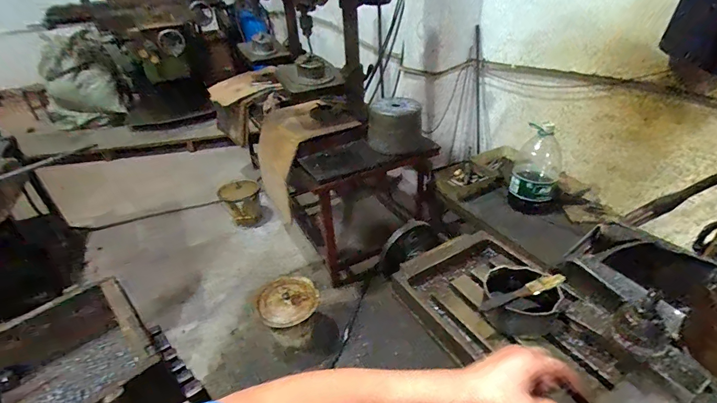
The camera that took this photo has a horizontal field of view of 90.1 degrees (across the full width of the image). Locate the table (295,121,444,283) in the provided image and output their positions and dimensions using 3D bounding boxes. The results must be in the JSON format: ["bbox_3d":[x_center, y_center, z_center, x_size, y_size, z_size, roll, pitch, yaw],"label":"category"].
[{"bbox_3d":[-0.037,-0.073,1.949,0.619,0.714,0.612,-20,37,-23],"label":"table"}]

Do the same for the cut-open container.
[{"bbox_3d":[0.259,0.159,0.576,0.123,0.065,0.102,0,34,6],"label":"cut-open container"}]

